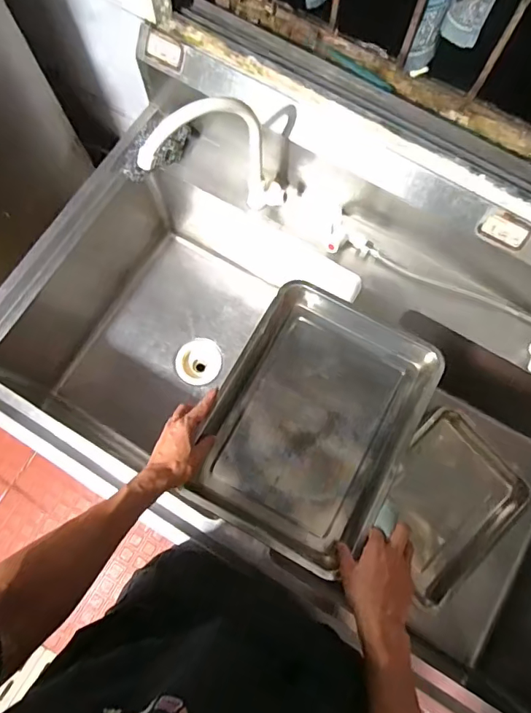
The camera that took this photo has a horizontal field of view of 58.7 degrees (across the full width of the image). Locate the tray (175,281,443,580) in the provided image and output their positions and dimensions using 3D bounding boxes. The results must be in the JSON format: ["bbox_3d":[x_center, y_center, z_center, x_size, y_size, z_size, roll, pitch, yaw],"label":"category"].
[{"bbox_3d":[0.074,0.102,0.748,0.288,0.051,0.387,28,77,6],"label":"tray"}]

